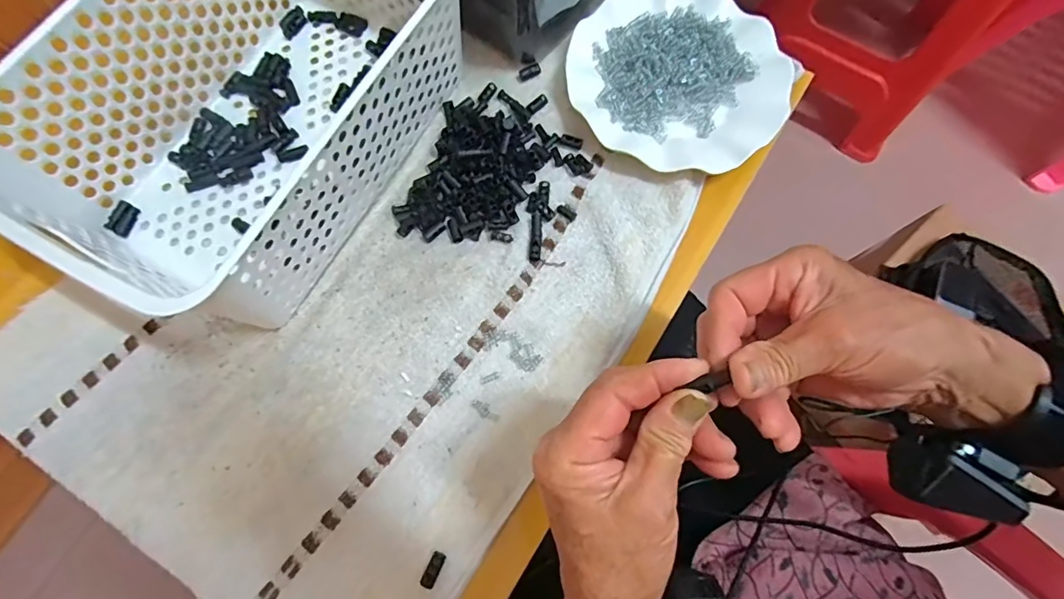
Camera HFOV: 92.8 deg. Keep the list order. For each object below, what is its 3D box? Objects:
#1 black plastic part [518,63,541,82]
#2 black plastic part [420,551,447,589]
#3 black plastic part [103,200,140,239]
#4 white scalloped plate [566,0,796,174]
[{"bbox_3d":[-0.003,-0.200,0.448,0.021,0.008,0.009,-21,73,15],"label":"black plastic part"},{"bbox_3d":[-0.064,0.174,0.326,0.009,0.007,0.021,25,74,7],"label":"black plastic part"},{"bbox_3d":[-0.319,-0.063,0.396,0.018,0.006,0.025,22,73,6],"label":"black plastic part"},{"bbox_3d":[0.125,-0.193,0.438,0.180,0.024,0.181,0,72,-1],"label":"white scalloped plate"}]

